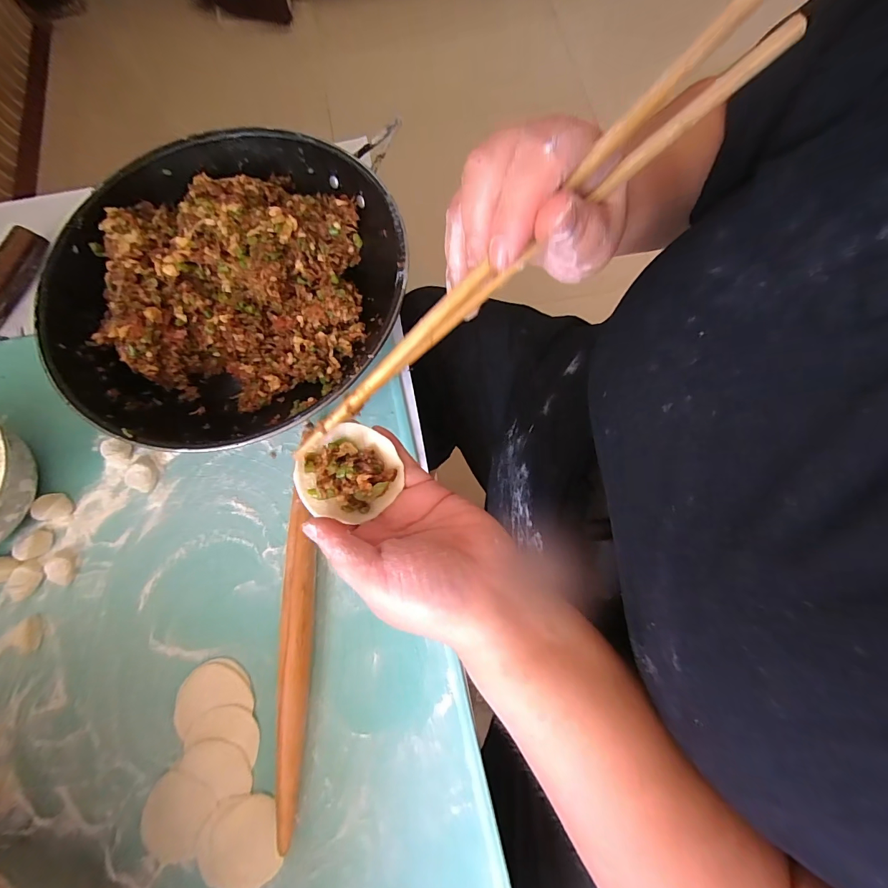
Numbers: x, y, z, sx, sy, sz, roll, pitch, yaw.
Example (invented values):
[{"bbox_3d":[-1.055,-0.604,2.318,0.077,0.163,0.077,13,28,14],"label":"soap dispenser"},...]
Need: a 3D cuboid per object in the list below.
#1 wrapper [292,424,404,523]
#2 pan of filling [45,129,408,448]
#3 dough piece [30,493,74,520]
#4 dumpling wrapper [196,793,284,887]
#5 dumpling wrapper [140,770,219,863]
[{"bbox_3d":[-0.054,0.018,0.236,0.050,0.022,0.055,0,74,1],"label":"wrapper"},{"bbox_3d":[-0.190,-0.136,0.390,0.303,0.094,0.302,0,74,1],"label":"pan of filling"},{"bbox_3d":[-0.364,0.059,0.381,0.026,0.016,0.025,0,74,1],"label":"dough piece"},{"bbox_3d":[-0.157,0.305,0.313,0.064,0.007,0.061,-1,80,4],"label":"dumpling wrapper"},{"bbox_3d":[-0.210,0.289,0.317,0.051,0.004,0.060,23,76,8],"label":"dumpling wrapper"}]

